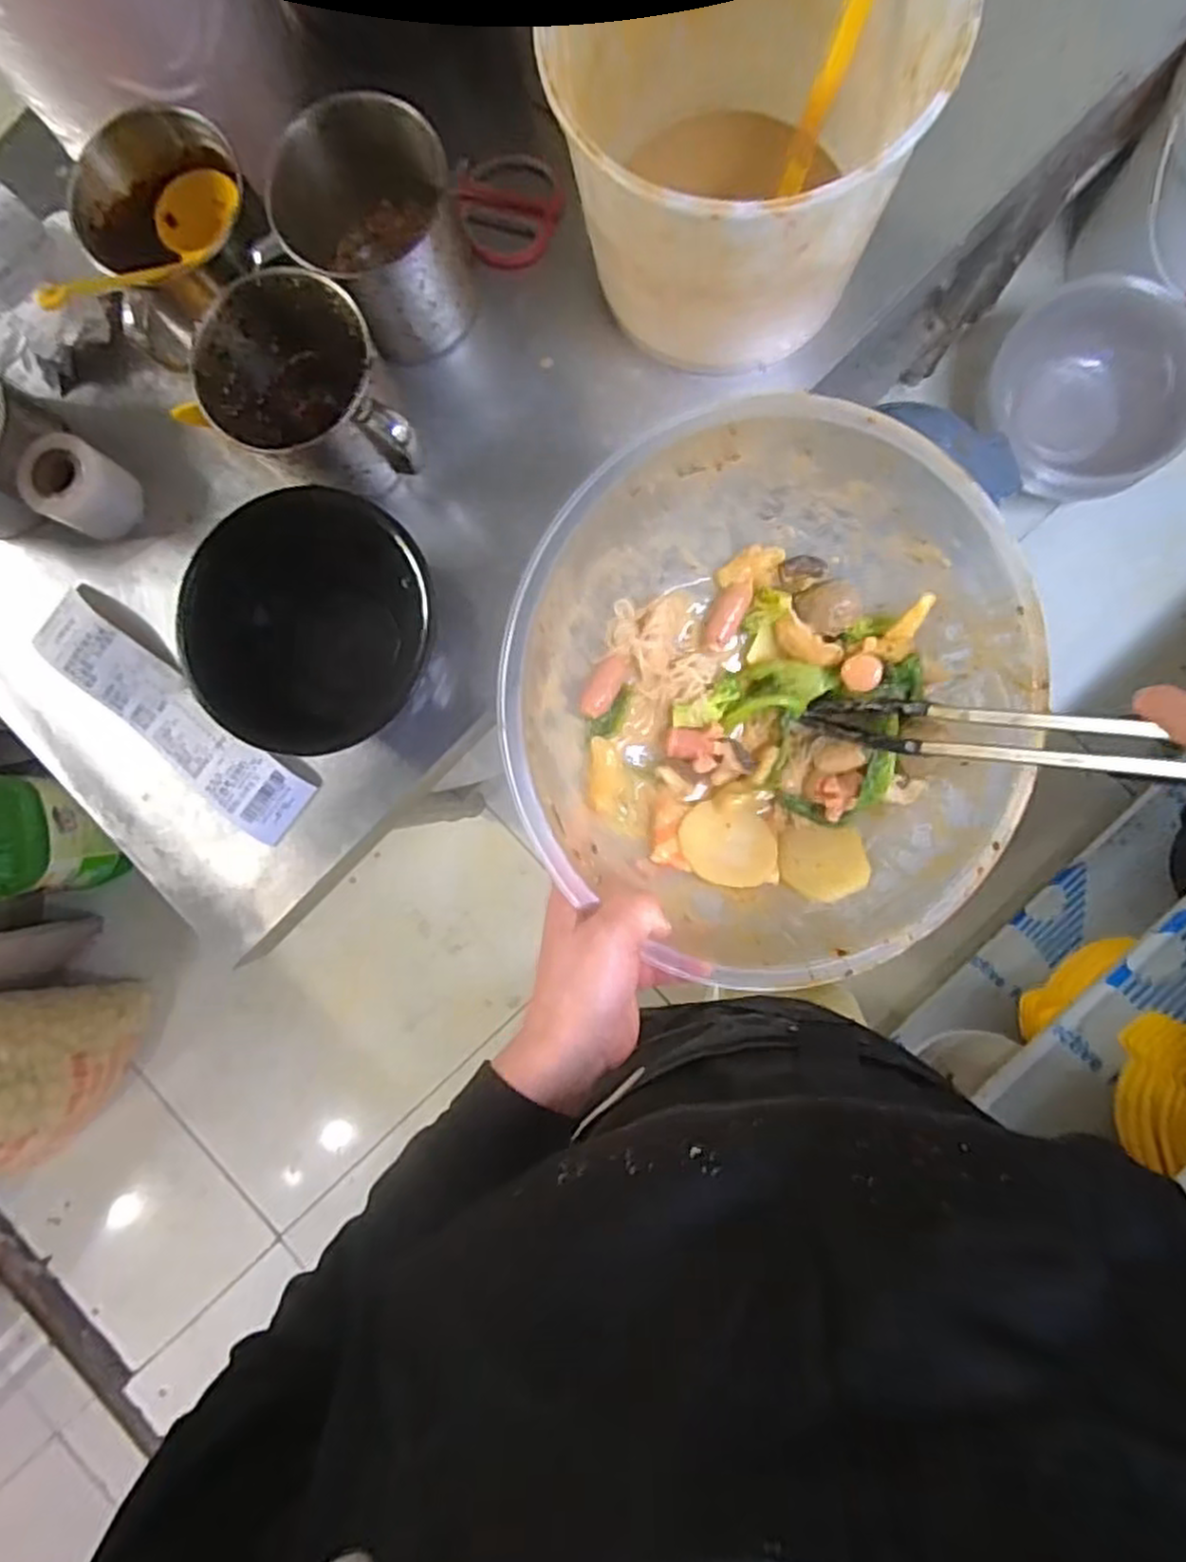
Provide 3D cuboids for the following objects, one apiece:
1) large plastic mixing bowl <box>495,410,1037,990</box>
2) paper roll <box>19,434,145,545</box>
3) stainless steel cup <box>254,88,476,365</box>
[{"bbox_3d":[0.105,-0.044,0.418,0.269,0.138,0.278,0,88,6],"label":"large plastic mixing bowl"},{"bbox_3d":[-0.371,-0.212,0.552,0.065,0.052,0.062,0,88,6],"label":"paper roll"},{"bbox_3d":[-0.145,-0.355,0.506,0.112,0.117,0.110,0,88,6],"label":"stainless steel cup"}]

